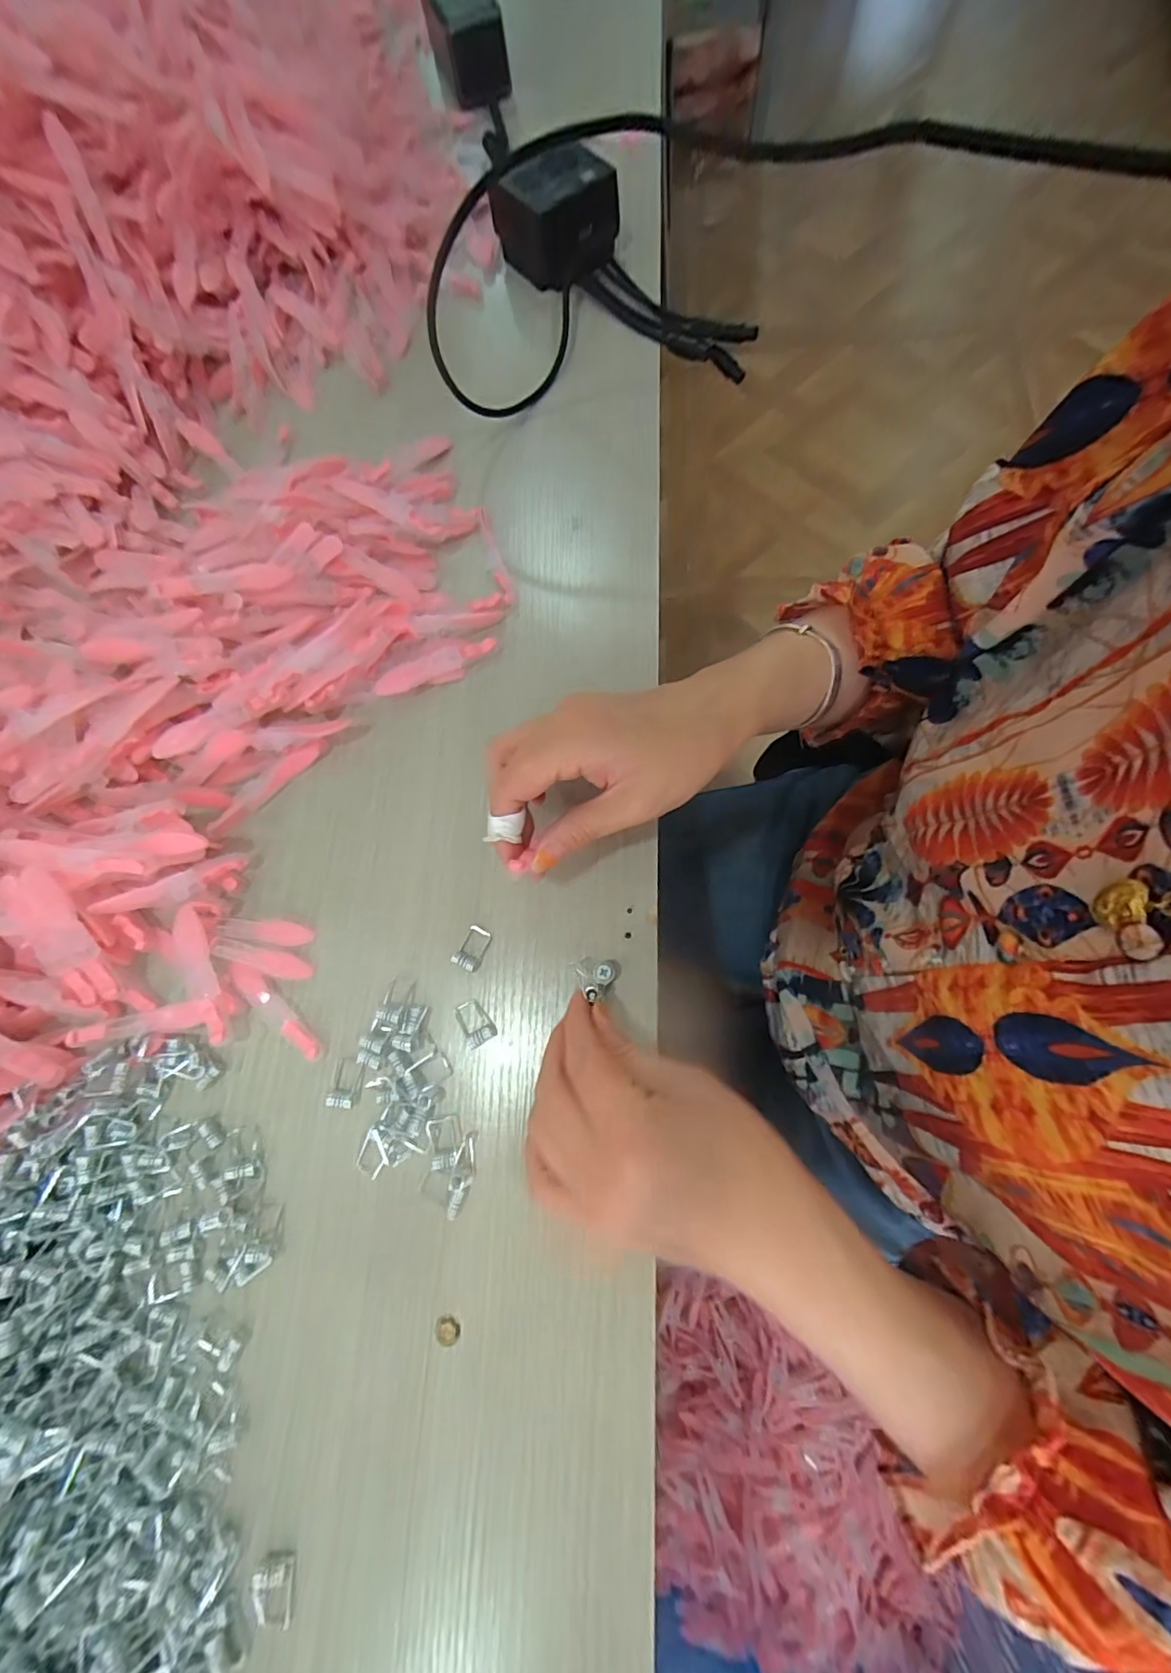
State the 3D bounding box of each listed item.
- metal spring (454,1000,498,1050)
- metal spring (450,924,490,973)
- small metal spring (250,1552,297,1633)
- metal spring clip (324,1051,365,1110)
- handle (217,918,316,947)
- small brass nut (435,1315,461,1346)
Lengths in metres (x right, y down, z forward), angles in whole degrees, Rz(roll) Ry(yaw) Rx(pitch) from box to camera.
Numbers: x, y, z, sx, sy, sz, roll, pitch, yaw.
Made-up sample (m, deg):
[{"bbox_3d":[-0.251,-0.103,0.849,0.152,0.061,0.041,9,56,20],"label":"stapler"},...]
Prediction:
[{"bbox_3d":[-0.059,0.098,0.285,0.017,0.004,0.024,-32,73,-3],"label":"metal spring"},{"bbox_3d":[-0.062,0.061,0.296,0.015,0.009,0.023,24,78,12],"label":"metal spring"},{"bbox_3d":[-0.131,0.317,0.225,0.015,0.008,0.024,-4,74,5],"label":"small metal spring"},{"bbox_3d":[-0.125,0.126,0.282,0.016,0.009,0.028,12,76,9],"label":"metal spring clip"},{"bbox_3d":[-0.181,0.053,0.305,0.051,0.009,0.014,7,75,3],"label":"handle"},{"bbox_3d":[-0.064,0.228,0.248,0.011,0.004,0.011,-2,74,6],"label":"small brass nut"}]

